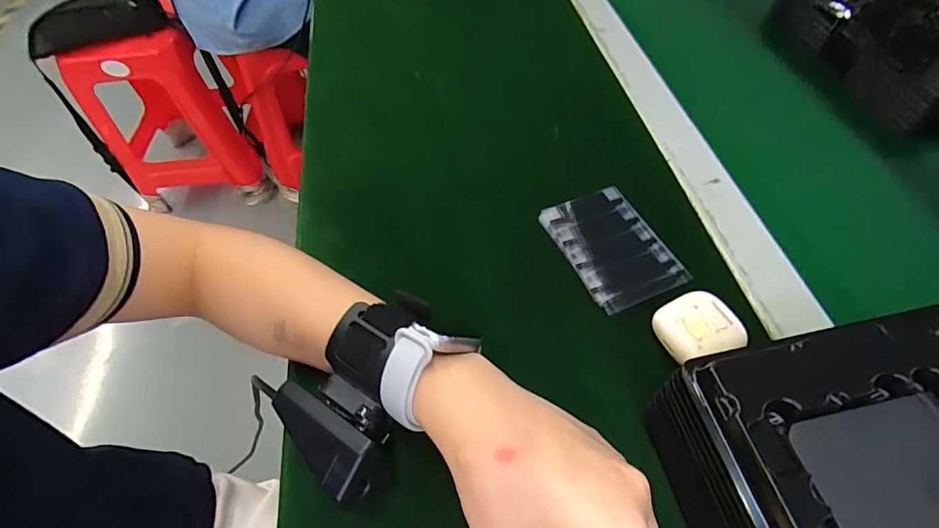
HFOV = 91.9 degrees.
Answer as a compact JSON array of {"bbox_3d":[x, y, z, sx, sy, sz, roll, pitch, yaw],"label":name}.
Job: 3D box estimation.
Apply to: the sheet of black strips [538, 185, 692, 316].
[{"bbox_3d":[0.103,-0.014,0.331,0.068,0.005,0.097,-21,58,-11],"label":"sheet of black strips"}]

